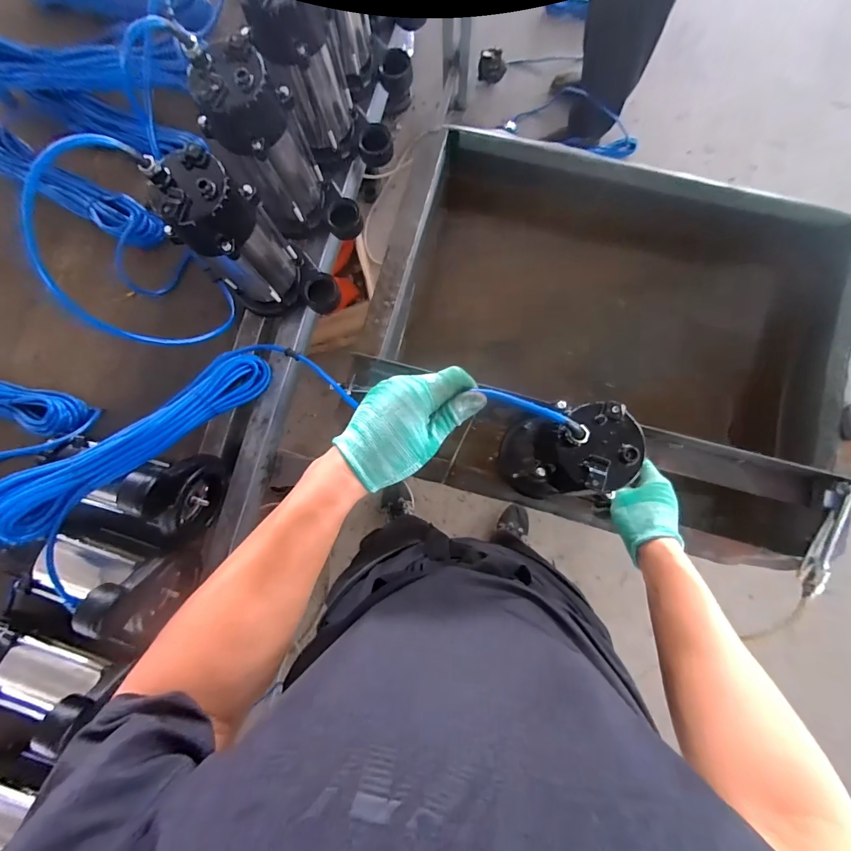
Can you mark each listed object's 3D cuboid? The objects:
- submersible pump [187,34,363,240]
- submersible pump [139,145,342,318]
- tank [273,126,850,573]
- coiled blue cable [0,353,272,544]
[{"bbox_3d":[-0.185,-0.351,0.536,0.116,0.224,0.126,-41,83,-2],"label":"submersible pump"},{"bbox_3d":[-0.223,-0.224,0.525,0.142,0.225,0.119,42,87,6],"label":"submersible pump"},{"bbox_3d":[0.307,-0.135,0.722,0.718,0.250,0.590,17,85,5],"label":"tank"},{"bbox_3d":[-0.375,0.011,0.541,0.057,0.053,0.357,46,62,7],"label":"coiled blue cable"}]

